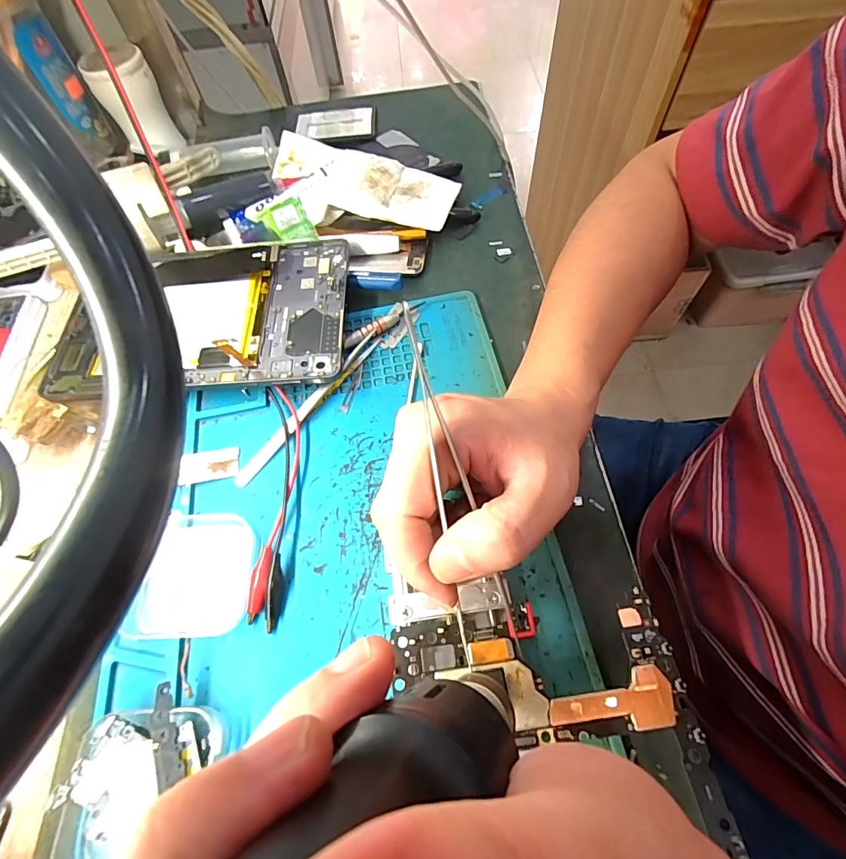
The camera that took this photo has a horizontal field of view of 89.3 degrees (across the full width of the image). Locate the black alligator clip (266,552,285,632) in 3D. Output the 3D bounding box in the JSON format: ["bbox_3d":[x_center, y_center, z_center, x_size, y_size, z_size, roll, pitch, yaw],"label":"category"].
[{"bbox_3d":[-0.080,0.088,0.232,0.008,0.009,0.038,-5,64,0],"label":"black alligator clip"}]

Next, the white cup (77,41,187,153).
[{"bbox_3d":[-0.267,-0.303,0.394,0.053,0.067,0.053,-1,64,2],"label":"white cup"}]

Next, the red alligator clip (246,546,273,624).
[{"bbox_3d":[-0.089,0.084,0.234,0.009,0.004,0.038,0,64,3],"label":"red alligator clip"}]

